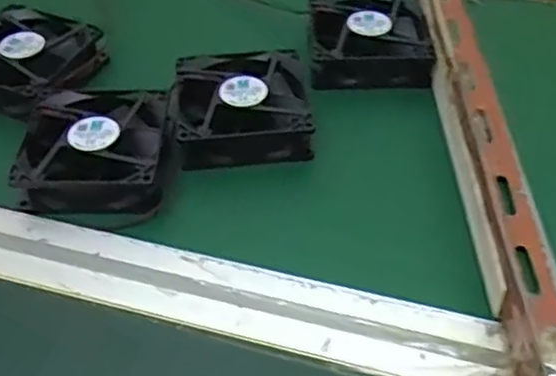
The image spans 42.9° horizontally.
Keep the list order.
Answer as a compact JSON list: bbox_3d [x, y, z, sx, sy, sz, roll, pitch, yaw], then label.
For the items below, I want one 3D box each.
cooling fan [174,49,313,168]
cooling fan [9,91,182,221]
[{"bbox_3d":[-0.022,-0.050,0.439,0.081,0.030,0.084,-3,45,-3],"label":"cooling fan"},{"bbox_3d":[-0.103,-0.025,0.415,0.082,0.026,0.085,4,45,4],"label":"cooling fan"}]

